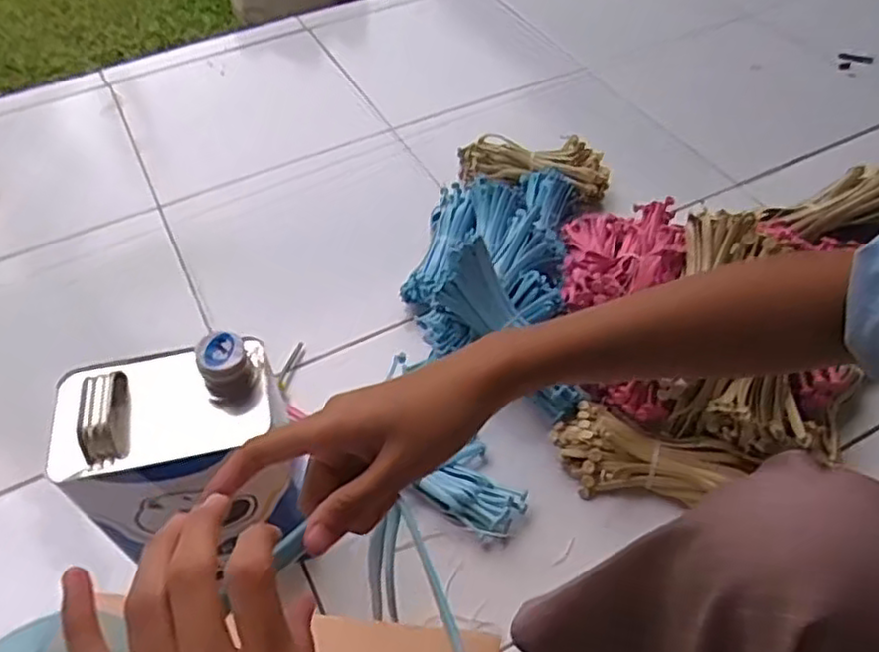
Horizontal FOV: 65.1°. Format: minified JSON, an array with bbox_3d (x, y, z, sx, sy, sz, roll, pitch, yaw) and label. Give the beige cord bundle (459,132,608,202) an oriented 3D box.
[{"bbox_3d":[0.139,-0.232,1.049,0.230,0.087,0.081,10,52,10],"label":"beige cord bundle"}]

